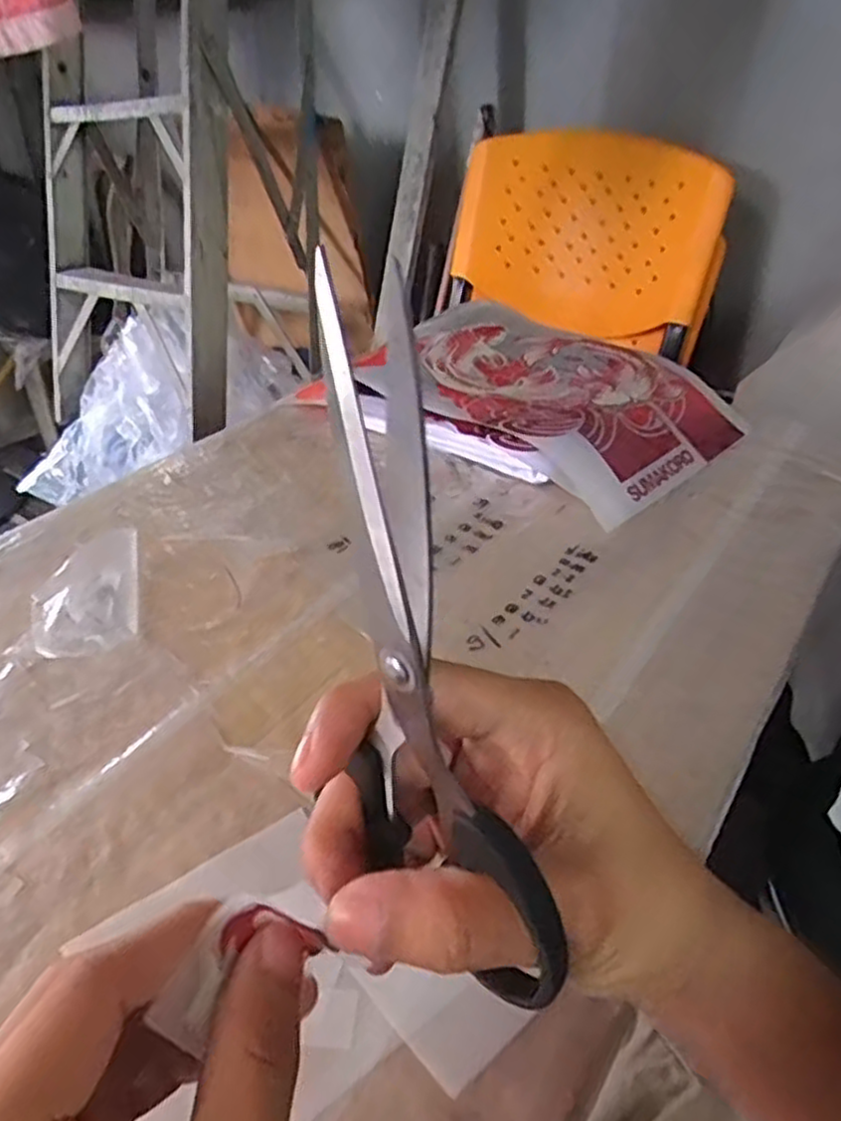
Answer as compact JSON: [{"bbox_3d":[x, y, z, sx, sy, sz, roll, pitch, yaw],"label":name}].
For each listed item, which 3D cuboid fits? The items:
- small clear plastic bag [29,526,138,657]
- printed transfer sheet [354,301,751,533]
[{"bbox_3d":[-0.240,0.016,0.530,0.064,0.017,0.133,-10,38,-13],"label":"small clear plastic bag"},{"bbox_3d":[0.117,-0.169,0.745,0.349,0.052,0.261,28,45,31],"label":"printed transfer sheet"}]

